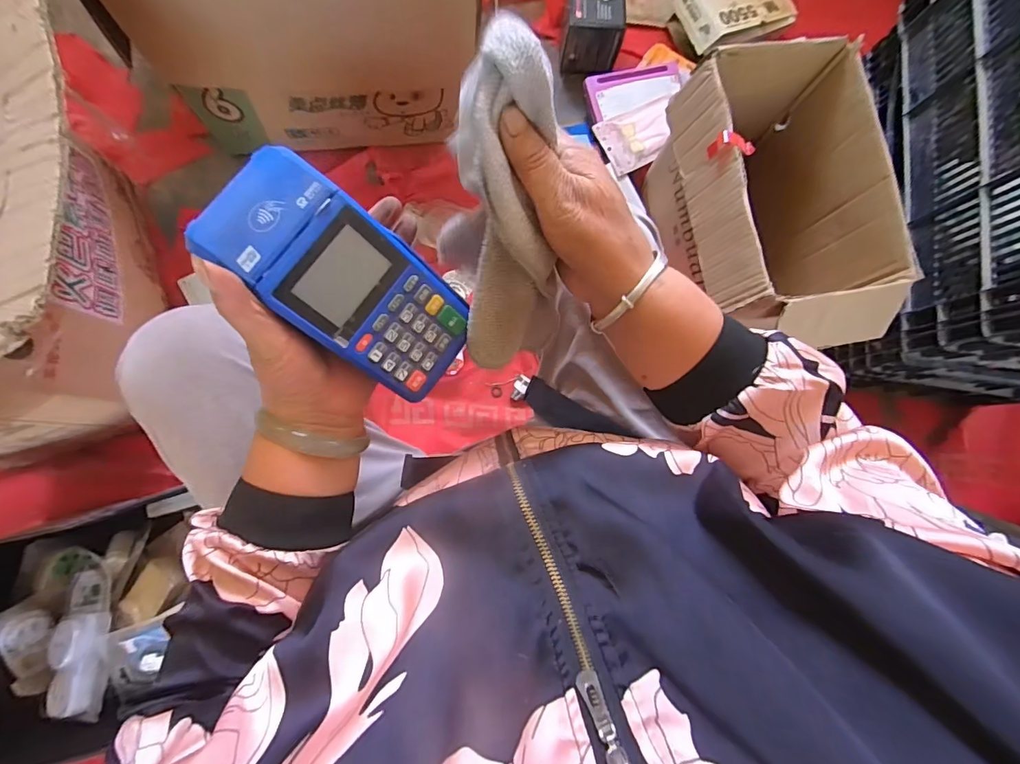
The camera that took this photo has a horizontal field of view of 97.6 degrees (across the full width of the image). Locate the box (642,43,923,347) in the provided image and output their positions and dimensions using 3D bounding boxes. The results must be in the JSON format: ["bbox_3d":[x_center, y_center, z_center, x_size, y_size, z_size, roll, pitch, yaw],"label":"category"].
[{"bbox_3d":[0.385,-0.262,0.706,0.239,0.232,0.441,-8,83,-6],"label":"box"}]

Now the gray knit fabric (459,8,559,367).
[{"bbox_3d":[-0.001,-0.092,0.268,0.051,0.031,0.191,-2,126,-5],"label":"gray knit fabric"}]

